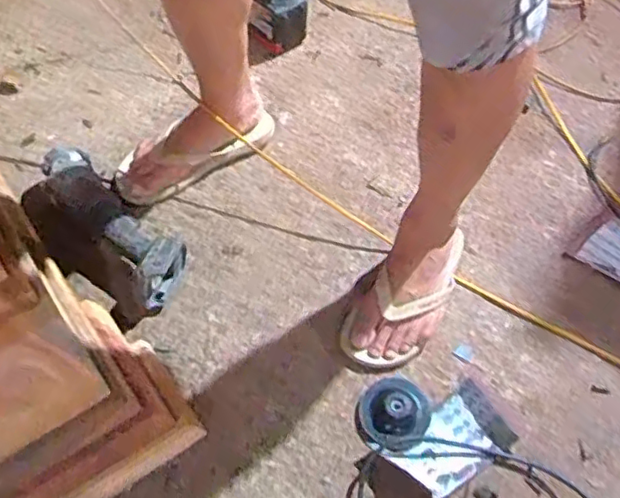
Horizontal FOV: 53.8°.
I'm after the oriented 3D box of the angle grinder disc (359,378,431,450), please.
[{"bbox_3d":[0.103,0.199,0.749,0.083,0.018,0.086,2,56,-3],"label":"angle grinder disc"}]

